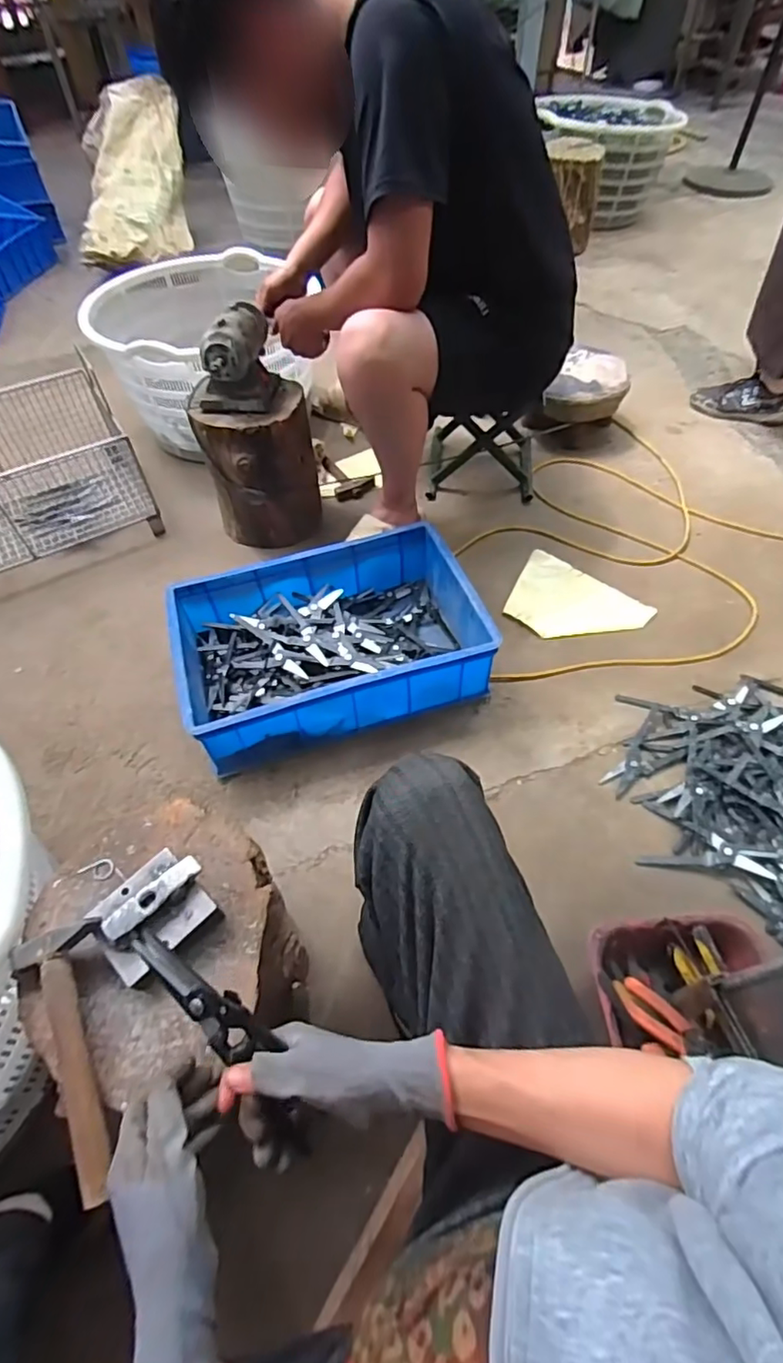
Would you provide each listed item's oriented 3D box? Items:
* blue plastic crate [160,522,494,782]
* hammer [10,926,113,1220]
[{"bbox_3d":[-0.116,-0.082,1.078,0.519,0.148,0.360,-17,55,-8],"label":"blue plastic crate"},{"bbox_3d":[-0.265,0.312,0.487,0.078,0.029,0.204,-20,70,-11],"label":"hammer"}]

